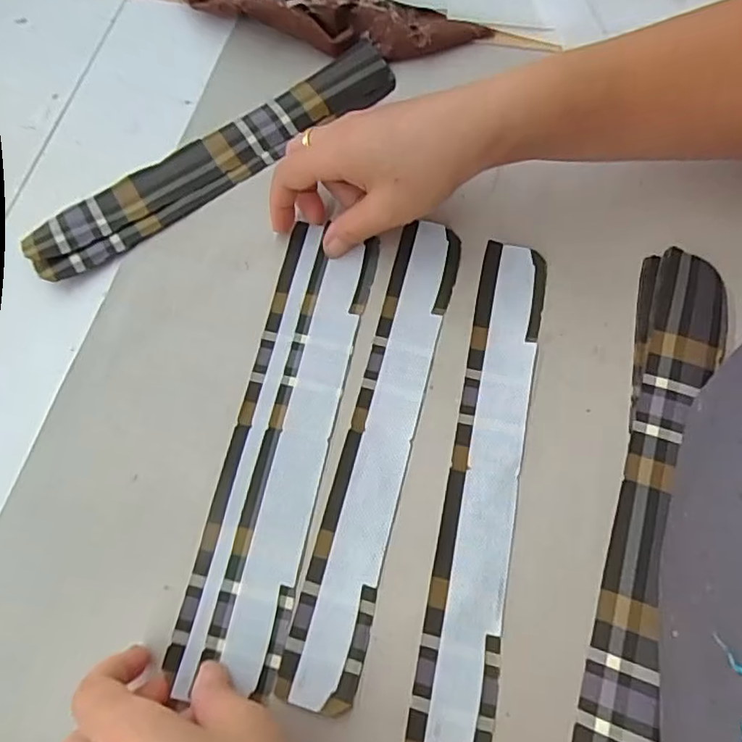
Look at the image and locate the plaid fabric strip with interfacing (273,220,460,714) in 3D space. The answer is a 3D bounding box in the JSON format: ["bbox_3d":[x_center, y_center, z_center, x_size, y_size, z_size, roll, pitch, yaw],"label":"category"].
[{"bbox_3d":[0.005,0.034,0.300,0.037,0.008,0.257,12,71,10],"label":"plaid fabric strip with interfacing"}]

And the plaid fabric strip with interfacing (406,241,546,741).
[{"bbox_3d":[0.058,0.051,0.288,0.036,0.007,0.258,9,70,10],"label":"plaid fabric strip with interfacing"}]

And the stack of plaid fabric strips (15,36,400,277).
[{"bbox_3d":[-0.101,-0.143,0.375,0.262,0.012,0.050,-34,71,-10],"label":"stack of plaid fabric strips"}]

